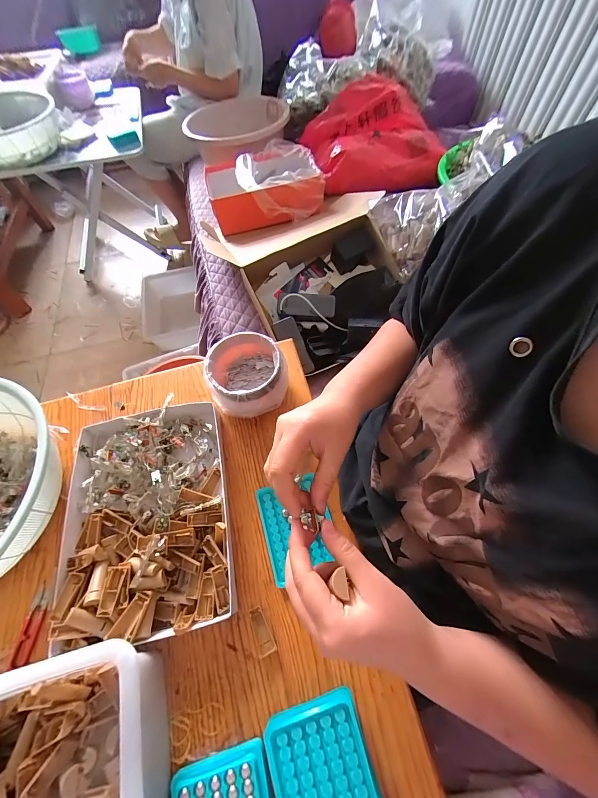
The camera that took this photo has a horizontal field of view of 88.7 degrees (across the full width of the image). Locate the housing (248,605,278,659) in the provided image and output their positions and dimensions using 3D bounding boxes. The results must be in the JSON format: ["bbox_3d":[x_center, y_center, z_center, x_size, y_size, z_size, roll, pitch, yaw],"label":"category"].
[{"bbox_3d":[-0.047,0.288,0.381,0.021,0.010,0.050,-23,63,-9],"label":"housing"}]

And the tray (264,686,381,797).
[{"bbox_3d":[0.028,0.390,0.308,0.097,0.037,0.133,-16,62,-5],"label":"tray"}]

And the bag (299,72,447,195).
[{"bbox_3d":[0.218,-0.827,0.957,0.399,0.167,0.354,-12,62,-3],"label":"bag"}]

